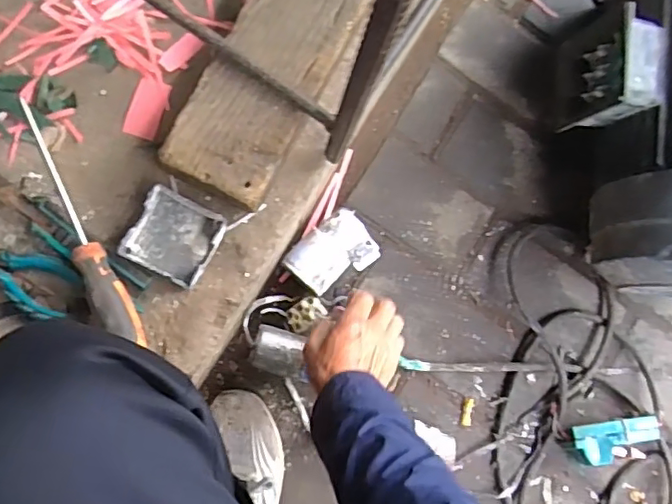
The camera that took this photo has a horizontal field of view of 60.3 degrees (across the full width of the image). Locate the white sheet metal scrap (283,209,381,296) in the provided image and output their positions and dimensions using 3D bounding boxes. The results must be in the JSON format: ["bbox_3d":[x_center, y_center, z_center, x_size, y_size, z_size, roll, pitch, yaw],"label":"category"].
[{"bbox_3d":[-0.004,0.003,0.701,0.104,0.026,0.074,-38,90,-9],"label":"white sheet metal scrap"}]

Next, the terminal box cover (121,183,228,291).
[{"bbox_3d":[-0.149,-0.013,0.538,0.071,0.033,0.072,28,82,-3],"label":"terminal box cover"}]

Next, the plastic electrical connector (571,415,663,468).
[{"bbox_3d":[0.356,0.240,0.741,0.118,0.057,0.048,-2,84,-7],"label":"plastic electrical connector"}]

